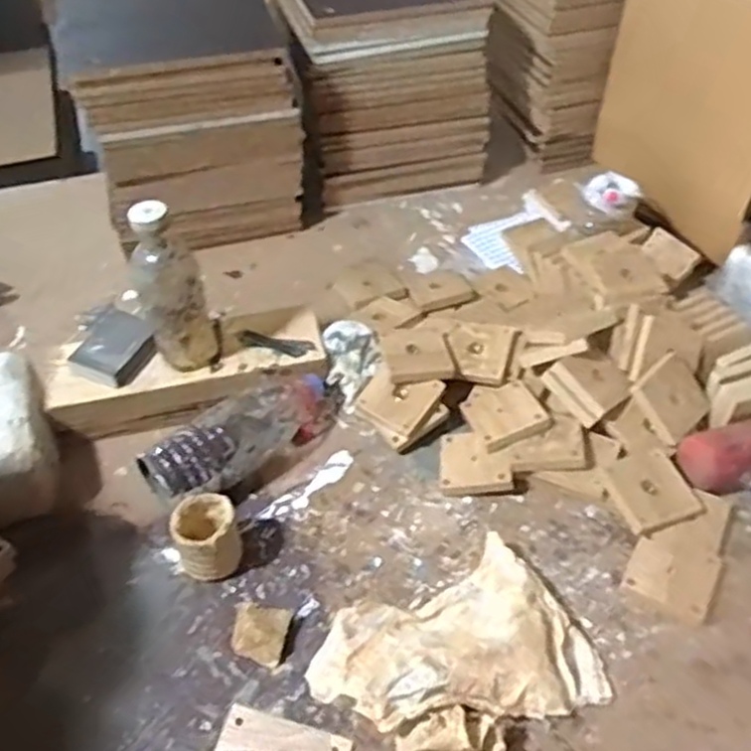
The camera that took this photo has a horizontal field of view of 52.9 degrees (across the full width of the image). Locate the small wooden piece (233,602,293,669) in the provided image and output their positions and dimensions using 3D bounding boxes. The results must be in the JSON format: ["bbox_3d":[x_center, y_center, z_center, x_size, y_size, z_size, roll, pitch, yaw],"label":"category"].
[{"bbox_3d":[-0.111,0.250,0.735,0.050,0.023,0.055,3,45,3],"label":"small wooden piece"}]

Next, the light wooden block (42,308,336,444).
[{"bbox_3d":[-0.231,0.002,0.954,0.330,0.075,0.101,-11,46,-10],"label":"light wooden block"}]

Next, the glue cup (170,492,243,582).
[{"bbox_3d":[-0.174,0.172,0.787,0.064,0.072,0.069,0,45,0],"label":"glue cup"}]

